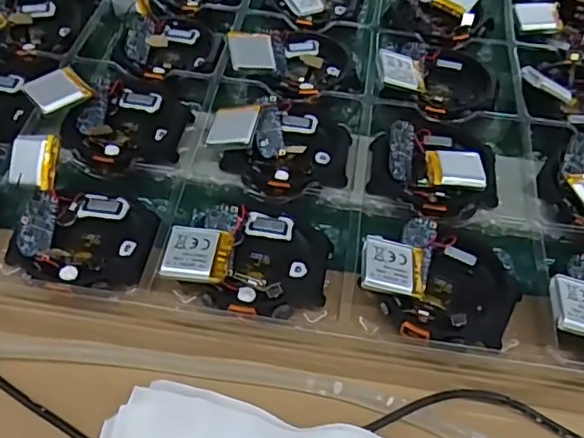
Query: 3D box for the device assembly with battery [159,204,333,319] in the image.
[{"bbox_3d":[-0.015,0.015,0.224,0.057,0.017,0.045,9,56,5],"label":"device assembly with battery"}]

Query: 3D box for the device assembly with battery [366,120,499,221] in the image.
[{"bbox_3d":[0.061,-0.021,0.254,0.052,0.014,0.045,14,57,8],"label":"device assembly with battery"}]

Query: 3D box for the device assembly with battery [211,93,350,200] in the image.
[{"bbox_3d":[-0.005,-0.034,0.257,0.059,0.013,0.047,9,56,5],"label":"device assembly with battery"}]

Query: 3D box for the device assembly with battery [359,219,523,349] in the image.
[{"bbox_3d":[0.054,0.024,0.219,0.056,0.017,0.046,19,58,11],"label":"device assembly with battery"}]

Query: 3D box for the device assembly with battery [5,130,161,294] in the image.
[{"bbox_3d":[-0.085,0.000,0.224,0.068,0.025,0.047,22,58,13],"label":"device assembly with battery"}]

